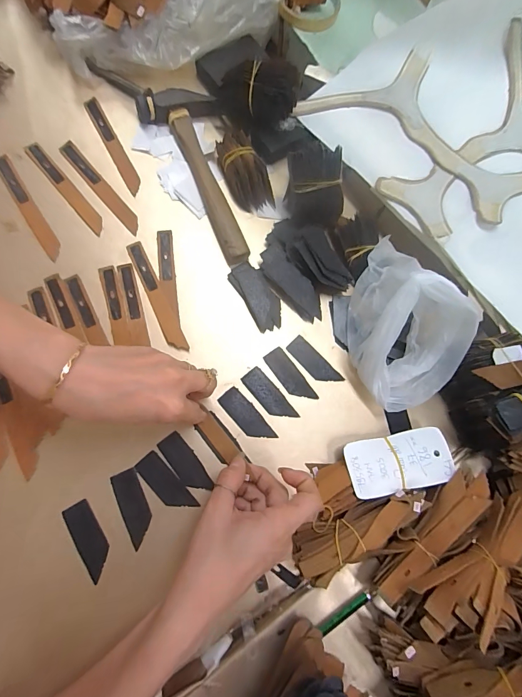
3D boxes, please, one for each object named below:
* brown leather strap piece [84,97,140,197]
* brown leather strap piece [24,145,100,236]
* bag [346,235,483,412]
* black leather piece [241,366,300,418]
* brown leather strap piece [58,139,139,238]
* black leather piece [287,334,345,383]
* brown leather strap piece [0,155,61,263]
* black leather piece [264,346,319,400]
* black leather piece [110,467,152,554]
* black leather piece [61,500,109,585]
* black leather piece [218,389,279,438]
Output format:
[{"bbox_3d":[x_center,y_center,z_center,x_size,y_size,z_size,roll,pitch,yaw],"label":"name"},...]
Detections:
[{"bbox_3d":[-0.166,-0.228,0.402,0.016,0.004,0.125,-29,84,-4],"label":"brown leather strap piece"},{"bbox_3d":[-0.209,-0.170,0.381,0.017,0.004,0.121,-41,88,-13],"label":"brown leather strap piece"},{"bbox_3d":[0.134,-0.026,0.341,0.105,0.090,0.150,-34,84,-14],"label":"bag"},{"bbox_3d":[0.008,0.049,0.359,0.023,0.005,0.063,-39,85,-14],"label":"black leather piece"},{"bbox_3d":[-0.172,-0.174,0.385,0.017,0.004,0.124,-40,86,-14],"label":"brown leather strap piece"},{"bbox_3d":[0.056,0.015,0.374,0.024,0.004,0.063,-42,85,-16],"label":"black leather piece"},{"bbox_3d":[-0.242,-0.146,0.370,0.017,0.004,0.124,-31,86,-14],"label":"brown leather strap piece"},{"bbox_3d":[0.030,0.029,0.366,0.023,0.004,0.064,-36,83,-17],"label":"black leather piece"},{"bbox_3d":[-0.114,0.142,0.320,0.023,0.004,0.062,-22,81,-16],"label":"black leather piece"},{"bbox_3d":[-0.149,0.165,0.309,0.023,0.004,0.062,-29,82,-19],"label":"black leather piece"},{"bbox_3d":[-0.014,0.068,0.352,0.023,0.004,0.063,-40,84,-17],"label":"black leather piece"}]

